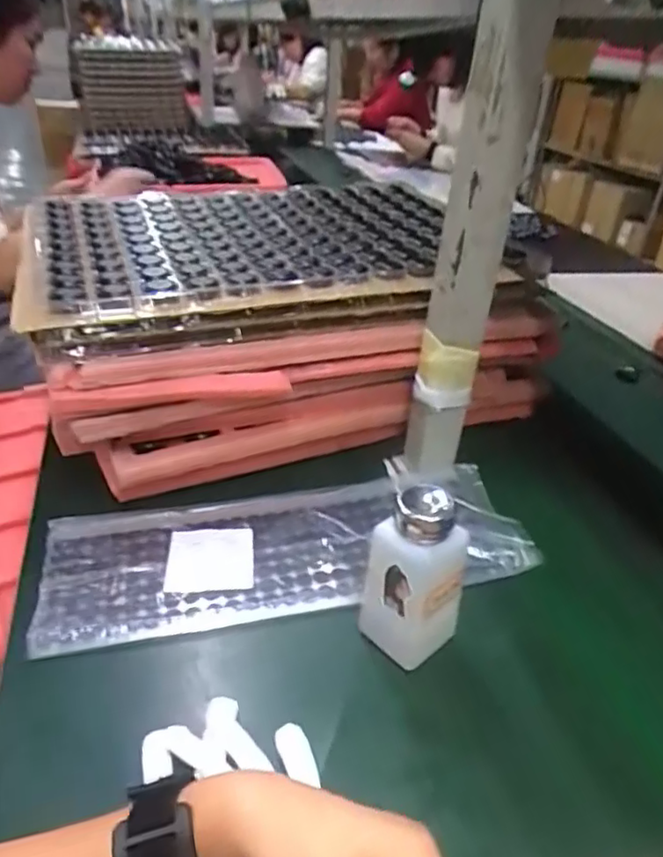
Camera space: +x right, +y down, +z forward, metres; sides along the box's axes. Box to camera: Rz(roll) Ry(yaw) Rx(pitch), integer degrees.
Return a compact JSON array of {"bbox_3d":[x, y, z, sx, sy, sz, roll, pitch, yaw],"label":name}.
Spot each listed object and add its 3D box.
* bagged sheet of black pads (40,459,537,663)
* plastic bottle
[{"bbox_3d":[-0.035,0.097,0.527,0.397,0.019,0.142,-6,32,-13],"label":"bagged sheet of black pads"},{"bbox_3d":[0.057,0.101,0.422,0.048,0.128,0.052,-23,40,-38],"label":"plastic bottle"}]

